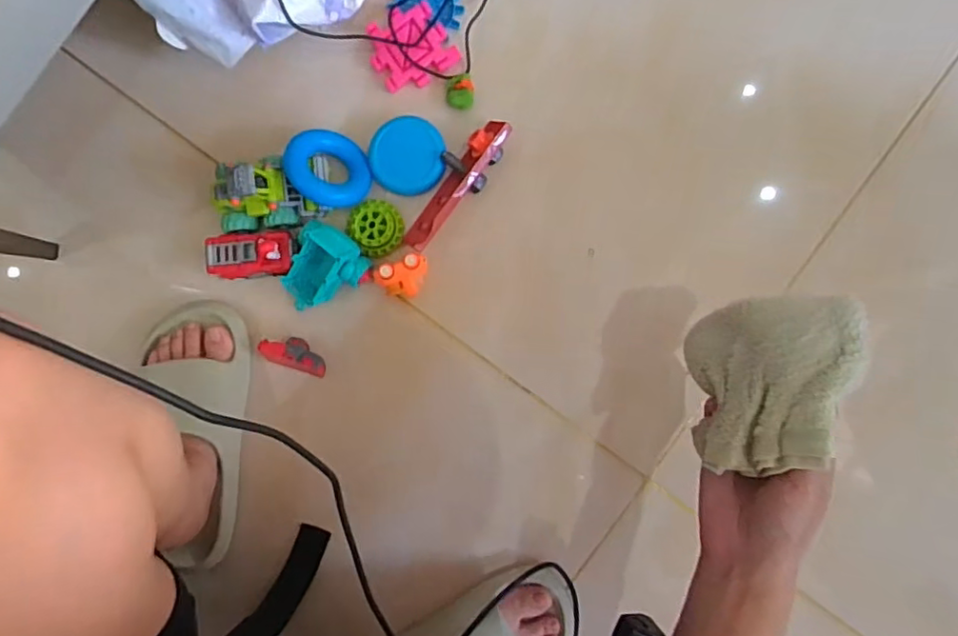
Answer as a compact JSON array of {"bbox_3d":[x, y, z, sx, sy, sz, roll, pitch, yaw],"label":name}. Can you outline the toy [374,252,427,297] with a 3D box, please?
[{"bbox_3d":[-0.072,-0.040,0.574,0.050,0.043,0.035,-23,89,2],"label":"toy"}]

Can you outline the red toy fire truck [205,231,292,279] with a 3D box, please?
[{"bbox_3d":[-0.226,-0.063,0.582,0.082,0.041,0.045,-3,90,2],"label":"red toy fire truck"}]

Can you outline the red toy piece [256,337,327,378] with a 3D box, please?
[{"bbox_3d":[-0.184,0.035,0.586,0.067,0.034,0.027,21,90,2],"label":"red toy piece"}]

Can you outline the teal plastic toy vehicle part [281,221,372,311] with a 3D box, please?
[{"bbox_3d":[-0.151,-0.046,0.574,0.068,0.053,0.084,26,91,2],"label":"teal plastic toy vehicle part"}]

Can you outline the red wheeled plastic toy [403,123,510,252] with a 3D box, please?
[{"bbox_3d":[-0.022,-0.131,0.578,0.044,0.038,0.146,30,91,2],"label":"red wheeled plastic toy"}]

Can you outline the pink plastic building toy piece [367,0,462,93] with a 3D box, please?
[{"bbox_3d":[-0.070,-0.273,0.588,0.078,0.019,0.074,-31,89,2],"label":"pink plastic building toy piece"}]

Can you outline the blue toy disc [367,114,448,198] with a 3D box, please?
[{"bbox_3d":[-0.071,-0.161,0.584,0.073,0.026,0.073,0,90,2],"label":"blue toy disc"}]

